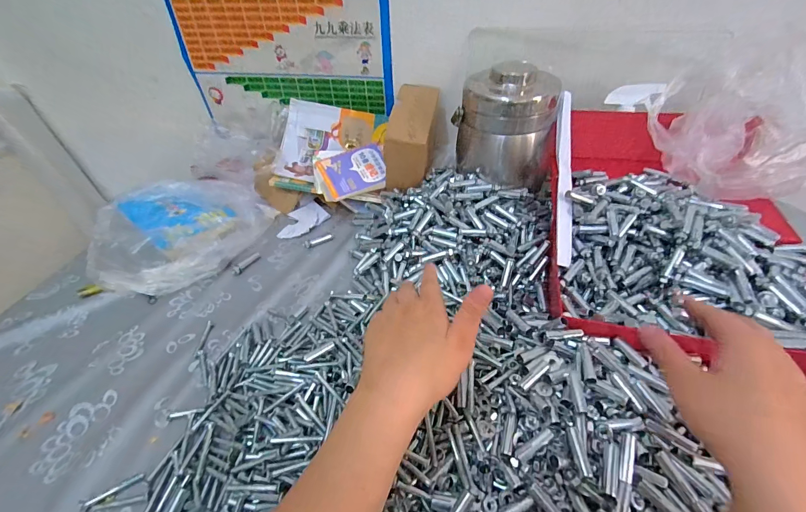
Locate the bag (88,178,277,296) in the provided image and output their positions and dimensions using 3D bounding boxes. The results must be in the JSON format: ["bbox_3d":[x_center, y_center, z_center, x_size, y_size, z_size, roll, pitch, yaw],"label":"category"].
[{"bbox_3d":[-0.396,-0.055,0.669,0.272,0.065,0.264,-27,46,-22],"label":"bag"}]

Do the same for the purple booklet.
[{"bbox_3d":[-0.098,-0.160,0.695,0.125,0.016,0.099,-20,72,-12],"label":"purple booklet"}]

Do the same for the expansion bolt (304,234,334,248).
[{"bbox_3d":[-0.149,-0.027,0.651,0.051,0.009,0.017,-19,43,-14],"label":"expansion bolt"}]

